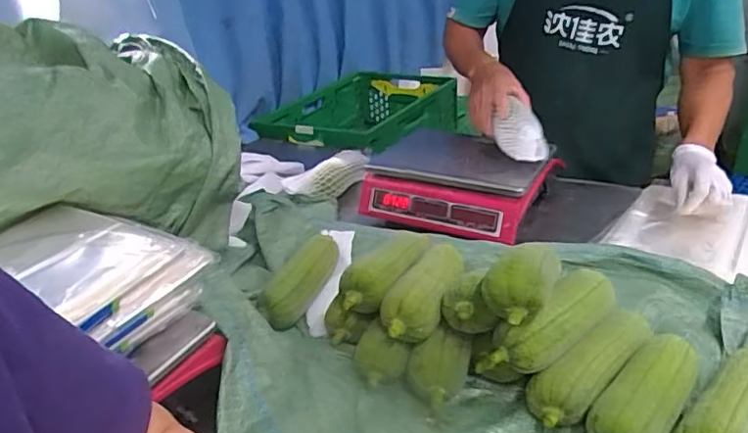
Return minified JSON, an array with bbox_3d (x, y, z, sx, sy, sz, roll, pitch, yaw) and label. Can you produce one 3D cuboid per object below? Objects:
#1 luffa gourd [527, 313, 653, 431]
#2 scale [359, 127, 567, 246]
[{"bbox_3d":[0.244,0.157,0.621,0.187,0.053,0.054,-23,32,-32],"label":"luffa gourd"},{"bbox_3d":[0.160,-0.077,1.075,0.321,0.100,0.321,12,31,30],"label":"scale"}]

